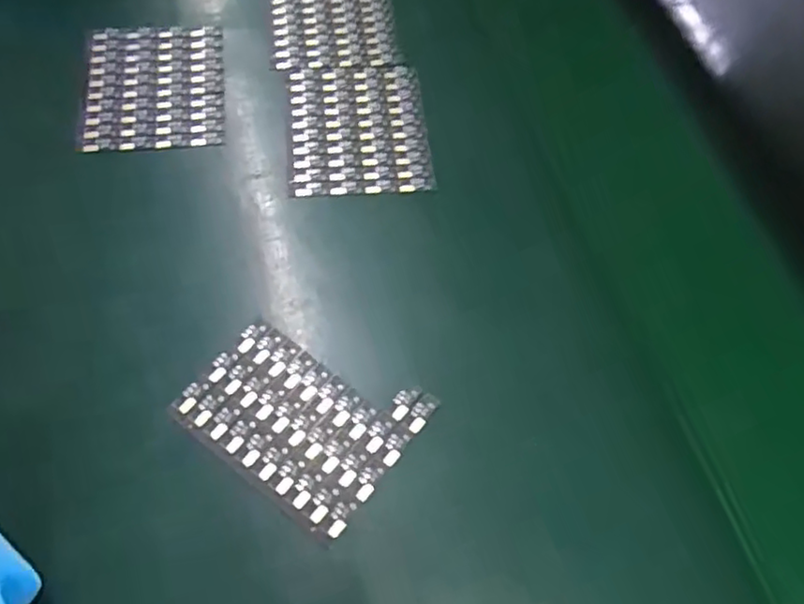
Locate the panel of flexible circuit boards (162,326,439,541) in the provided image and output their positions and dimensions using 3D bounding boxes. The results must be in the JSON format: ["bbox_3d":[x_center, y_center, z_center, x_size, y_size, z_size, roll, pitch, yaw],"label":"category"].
[{"bbox_3d":[-0.047,0.052,0.318,0.097,0.004,0.080,36,66,14],"label":"panel of flexible circuit boards"}]

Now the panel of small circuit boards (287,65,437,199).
[{"bbox_3d":[-0.027,-0.109,0.410,0.084,0.004,0.103,-2,62,-8],"label":"panel of small circuit boards"}]

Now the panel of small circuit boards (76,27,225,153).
[{"bbox_3d":[-0.157,-0.136,0.417,0.083,0.008,0.102,-5,62,-10],"label":"panel of small circuit boards"}]

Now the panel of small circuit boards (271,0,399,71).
[{"bbox_3d":[-0.049,-0.202,0.465,0.084,0.009,0.103,-4,62,-9],"label":"panel of small circuit boards"}]

